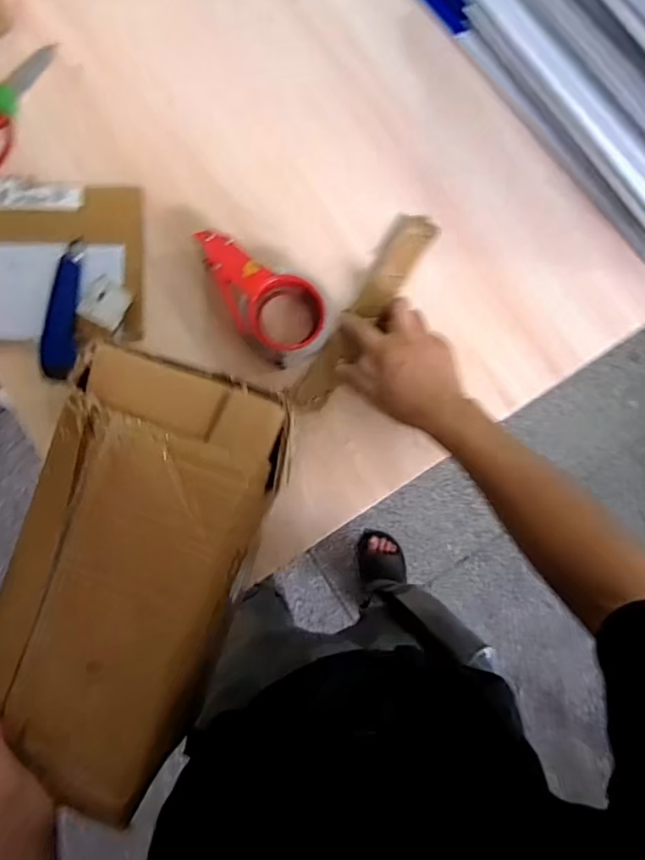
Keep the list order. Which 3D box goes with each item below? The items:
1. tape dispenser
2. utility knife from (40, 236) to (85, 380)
[{"bbox_3d":[-0.065,-0.148,0.588,0.095,0.060,0.162,-41,87,-3],"label":"tape dispenser"},{"bbox_3d":[-0.281,-0.133,0.585,0.033,0.015,0.154,2,86,0],"label":"utility knife"}]

